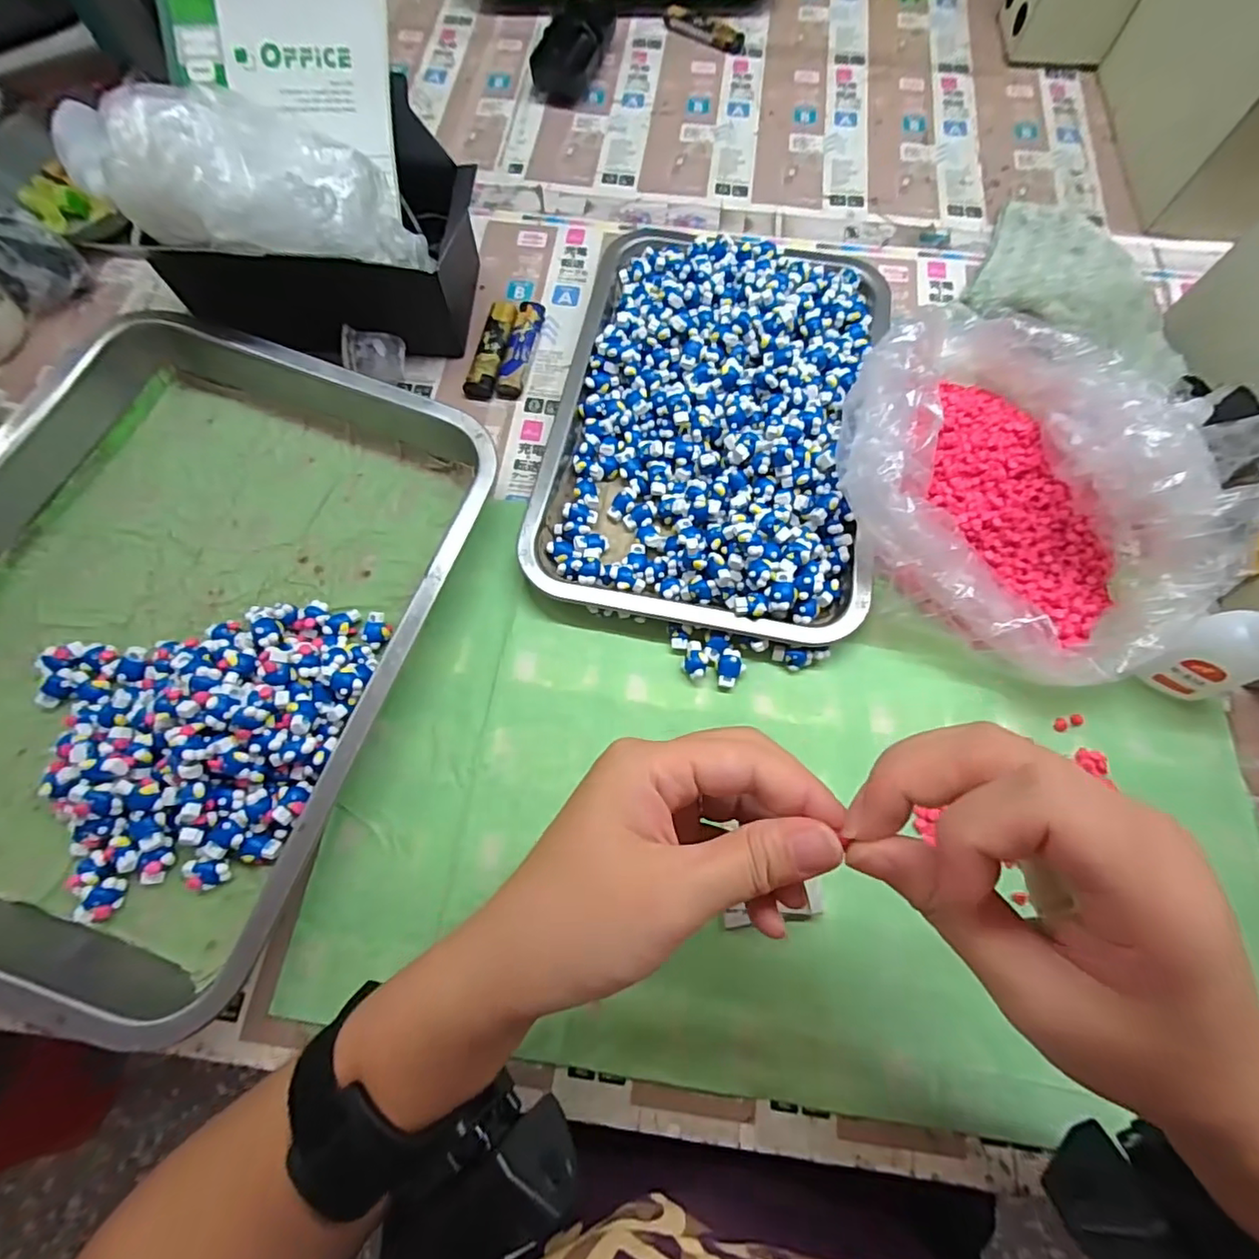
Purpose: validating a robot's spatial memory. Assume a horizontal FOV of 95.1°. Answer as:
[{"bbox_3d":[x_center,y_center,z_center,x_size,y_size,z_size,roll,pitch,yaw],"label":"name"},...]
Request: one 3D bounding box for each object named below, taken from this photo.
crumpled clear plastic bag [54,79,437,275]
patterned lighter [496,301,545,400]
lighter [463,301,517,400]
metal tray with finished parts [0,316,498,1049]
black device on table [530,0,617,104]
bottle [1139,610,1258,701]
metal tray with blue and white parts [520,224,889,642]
[{"bbox_3d":[-0.205,-0.252,0.332,0.171,0.061,0.071,2,69,-20],"label":"crumpled clear plastic bag"},{"bbox_3d":[-0.078,-0.203,0.416,0.018,0.012,0.082,9,70,3],"label":"patterned lighter"},{"bbox_3d":[-0.099,-0.203,0.417,0.023,0.010,0.082,12,70,4],"label":"lighter"},{"bbox_3d":[-0.261,0.006,0.316,0.277,0.048,0.370,18,71,6],"label":"metal tray with finished parts"},{"bbox_3d":[-0.048,-0.522,0.518,0.059,0.034,0.100,9,70,3],"label":"black device on table"},{"bbox_3d":[0.319,0.010,0.300,0.051,0.080,0.038,-15,71,-6],"label":"bottle"},{"bbox_3d":[0.058,-0.149,0.381,0.205,0.041,0.304,11,70,4],"label":"metal tray with blue and white parts"}]

